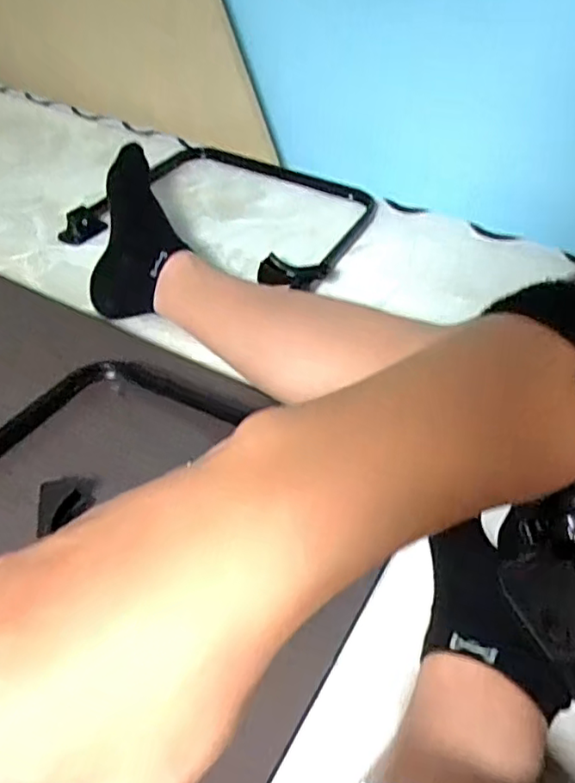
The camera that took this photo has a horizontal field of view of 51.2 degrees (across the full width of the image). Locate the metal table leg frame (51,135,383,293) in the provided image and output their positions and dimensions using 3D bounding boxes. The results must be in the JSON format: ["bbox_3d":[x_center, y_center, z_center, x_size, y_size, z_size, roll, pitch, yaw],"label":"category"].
[{"bbox_3d":[-0.071,-0.224,0.734,0.338,0.032,0.240,22,49,20],"label":"metal table leg frame"}]

